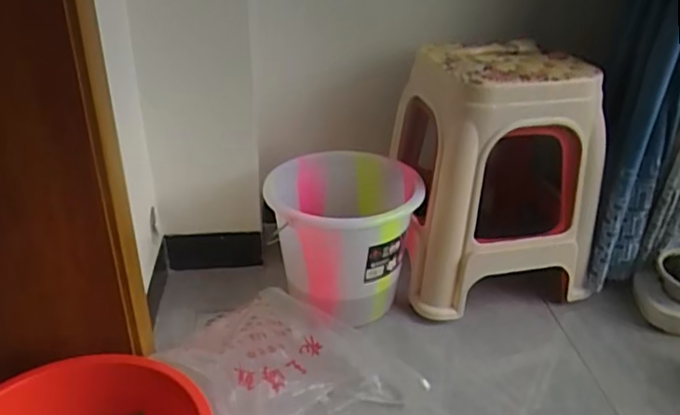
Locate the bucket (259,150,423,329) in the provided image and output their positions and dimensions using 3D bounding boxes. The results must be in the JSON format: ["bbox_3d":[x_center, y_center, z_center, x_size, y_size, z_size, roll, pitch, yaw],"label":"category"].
[{"bbox_3d":[0.007,0.056,1.164,0.279,0.235,0.260,1,29,-1],"label":"bucket"}]

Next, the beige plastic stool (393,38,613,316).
[{"bbox_3d":[0.283,-0.079,1.221,0.337,0.440,0.361,-6,30,-13],"label":"beige plastic stool"}]

